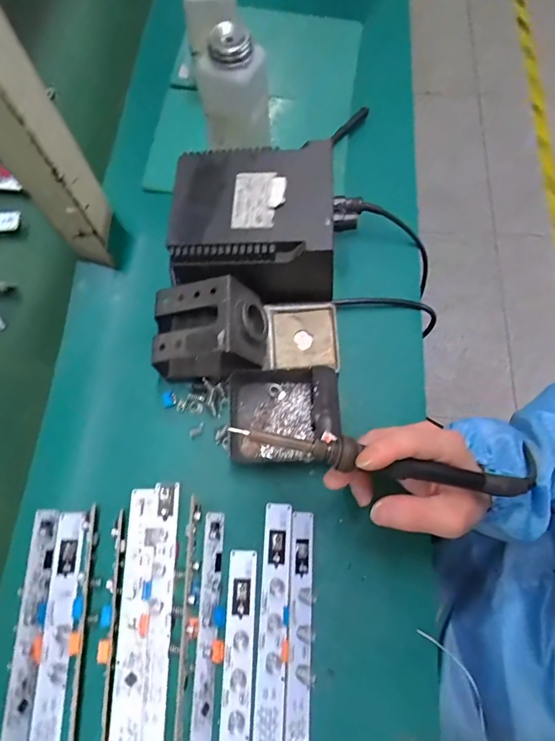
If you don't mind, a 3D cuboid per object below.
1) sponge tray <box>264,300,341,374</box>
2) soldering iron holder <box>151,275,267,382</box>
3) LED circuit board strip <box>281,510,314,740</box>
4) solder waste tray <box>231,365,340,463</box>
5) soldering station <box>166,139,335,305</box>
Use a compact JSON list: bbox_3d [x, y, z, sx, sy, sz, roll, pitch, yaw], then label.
[{"bbox_3d":[0.024,-0.033,0.380,0.063,0.010,0.063,-1,71,1],"label":"sponge tray"},{"bbox_3d":[-0.057,-0.034,0.353,0.093,0.065,0.069,-1,71,1],"label":"soldering iron holder"},{"bbox_3d":[0.013,0.250,0.285,0.023,0.006,0.280,2,73,2],"label":"LED circuit board strip"},{"bbox_3d":[0.005,0.035,0.348,0.091,0.033,0.081,0,71,2],"label":"solder waste tray"},{"bbox_3d":[-0.021,-0.133,0.371,0.136,0.078,0.115,-1,71,1],"label":"soldering station"}]

